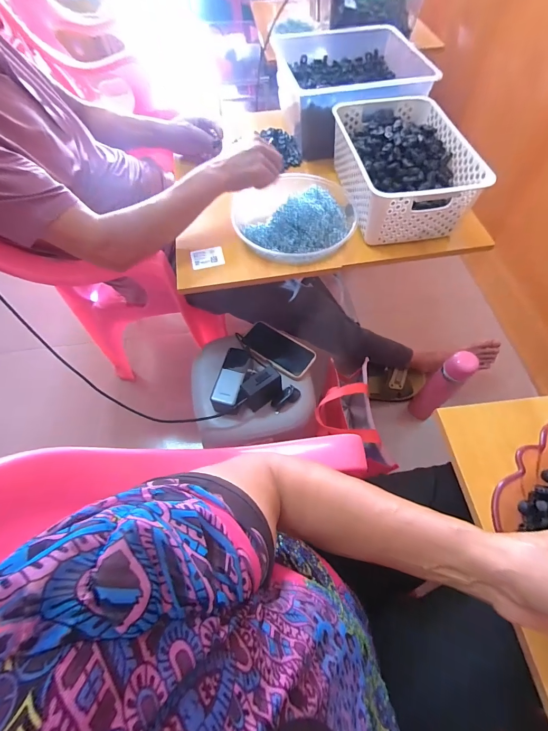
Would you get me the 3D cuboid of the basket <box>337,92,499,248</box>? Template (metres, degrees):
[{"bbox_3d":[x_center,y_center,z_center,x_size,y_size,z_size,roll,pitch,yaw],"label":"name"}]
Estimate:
[{"bbox_3d":[0.240,-0.388,0.643,0.210,0.106,0.308,-8,60,-2],"label":"basket"}]

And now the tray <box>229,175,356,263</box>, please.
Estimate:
[{"bbox_3d":[0.036,-0.290,0.625,0.236,0.057,0.208,2,60,4],"label":"tray"}]

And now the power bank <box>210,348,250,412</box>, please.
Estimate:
[{"bbox_3d":[-0.086,0.023,0.668,0.055,0.033,0.138,5,61,6],"label":"power bank"}]

